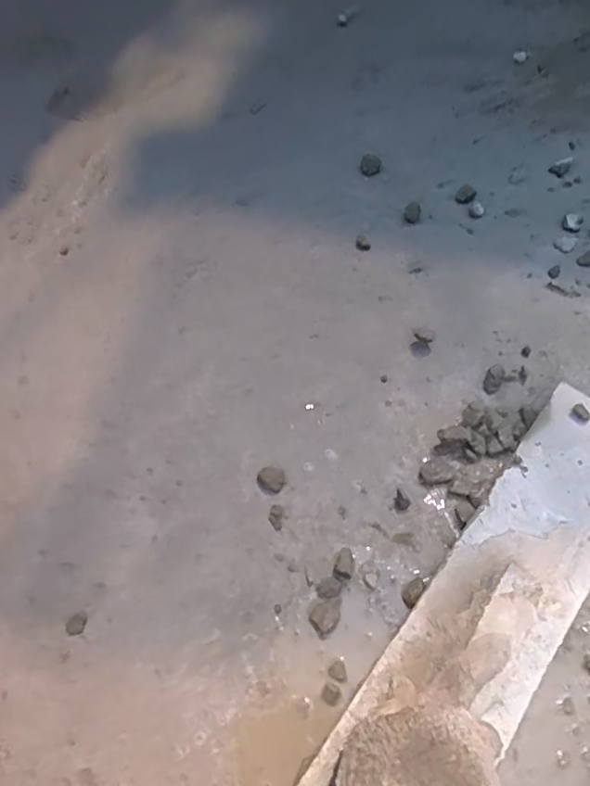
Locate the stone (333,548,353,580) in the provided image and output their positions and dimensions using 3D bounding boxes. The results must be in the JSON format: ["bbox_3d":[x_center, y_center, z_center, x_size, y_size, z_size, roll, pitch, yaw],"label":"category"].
[{"bbox_3d":[0.047,0.164,0.515,0.017,0.013,0.028,10,61,9],"label":"stone"}]

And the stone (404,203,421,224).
[{"bbox_3d":[0.162,-0.249,0.742,0.022,0.010,0.031,12,62,10],"label":"stone"}]

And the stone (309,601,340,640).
[{"bbox_3d":[0.028,0.204,0.493,0.031,0.010,0.025,-42,66,-18],"label":"stone"}]

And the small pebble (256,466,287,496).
[{"bbox_3d":[-0.026,0.091,0.561,0.030,0.014,0.026,22,64,16],"label":"small pebble"}]

